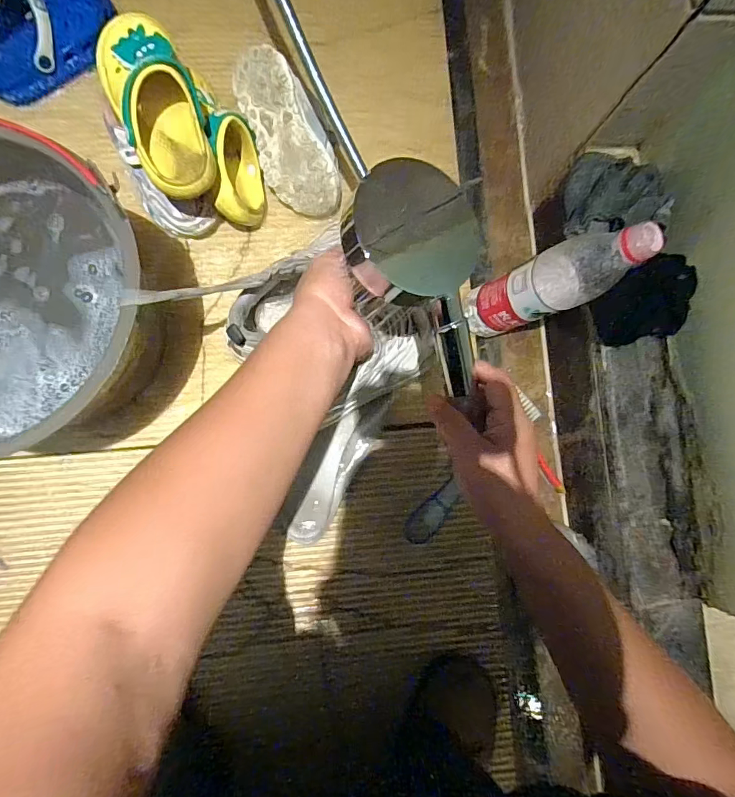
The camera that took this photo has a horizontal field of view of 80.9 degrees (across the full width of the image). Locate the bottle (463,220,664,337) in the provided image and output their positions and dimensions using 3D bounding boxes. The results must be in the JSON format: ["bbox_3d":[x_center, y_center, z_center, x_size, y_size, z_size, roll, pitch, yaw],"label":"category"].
[{"bbox_3d":[0.185,-0.118,0.444,0.066,0.217,0.062,-14,87,-37],"label":"bottle"}]

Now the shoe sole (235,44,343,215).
[{"bbox_3d":[-0.089,-0.299,0.497,0.077,0.041,0.170,-18,112,25],"label":"shoe sole"}]

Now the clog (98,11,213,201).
[{"bbox_3d":[-0.206,-0.283,0.419,0.083,0.055,0.169,-21,103,-6],"label":"clog"}]

